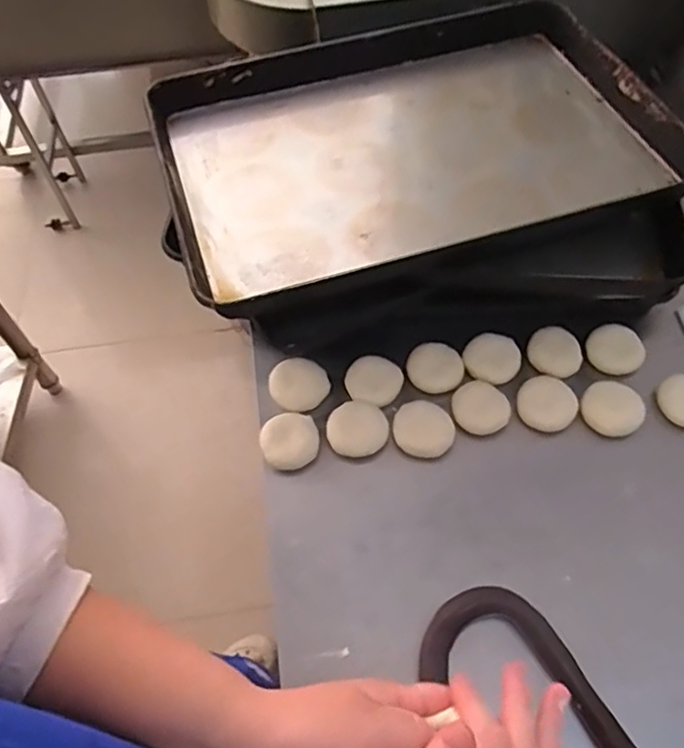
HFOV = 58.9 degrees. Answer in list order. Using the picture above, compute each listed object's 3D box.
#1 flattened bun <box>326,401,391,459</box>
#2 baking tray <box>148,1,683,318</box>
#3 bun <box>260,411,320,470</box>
[{"bbox_3d":[0.018,0.064,0.701,0.068,0.016,0.064,-1,57,1],"label":"flattened bun"},{"bbox_3d":[0.086,-0.289,0.758,0.594,0.062,0.406,-16,58,-8],"label":"baking tray"},{"bbox_3d":[-0.059,0.076,0.694,0.065,0.021,0.060,-1,57,1],"label":"bun"}]

